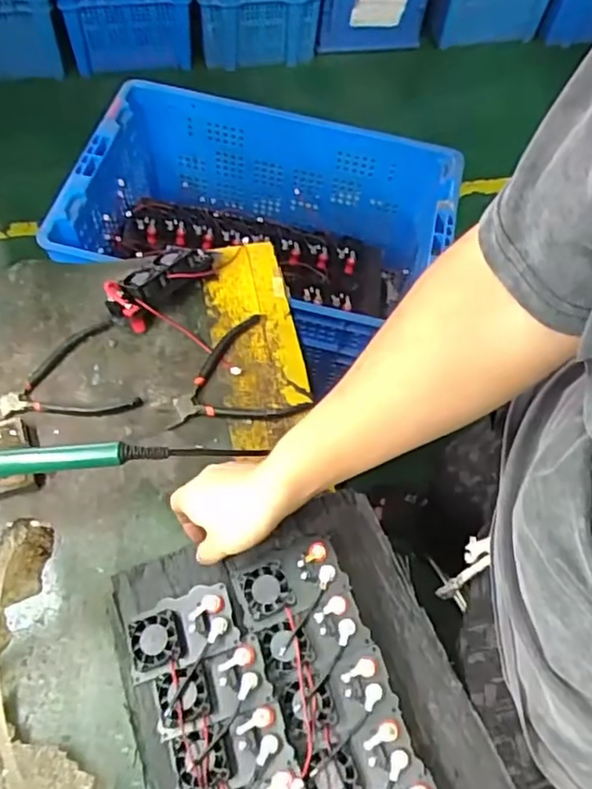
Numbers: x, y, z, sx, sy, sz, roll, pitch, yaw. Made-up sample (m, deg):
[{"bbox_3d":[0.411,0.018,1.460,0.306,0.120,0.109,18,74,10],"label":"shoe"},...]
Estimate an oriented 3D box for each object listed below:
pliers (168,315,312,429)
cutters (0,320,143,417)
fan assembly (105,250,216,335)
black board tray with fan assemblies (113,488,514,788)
[{"bbox_3d":[-0.070,-0.010,0.651,0.132,0.013,0.123,-26,66,-17],"label":"pliers"},{"bbox_3d":[-0.236,-0.014,0.641,0.127,0.016,0.109,-23,65,-16],"label":"cutters"},{"bbox_3d":[-0.149,-0.122,0.690,0.061,0.041,0.130,38,65,16],"label":"fan assembly"},{"bbox_3d":[0.022,0.273,0.481,0.246,0.046,0.377,-18,64,-13],"label":"black board tray with fan assemblies"}]

